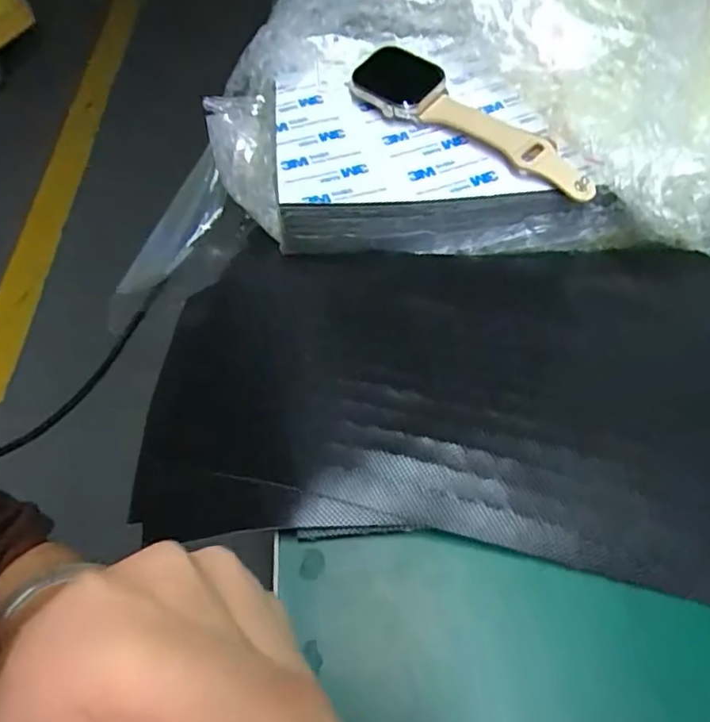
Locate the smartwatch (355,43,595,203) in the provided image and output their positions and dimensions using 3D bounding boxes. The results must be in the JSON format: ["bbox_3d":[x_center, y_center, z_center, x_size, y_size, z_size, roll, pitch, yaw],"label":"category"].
[{"bbox_3d":[0.055,-0.113,0.279,0.127,0.017,0.034,32,64,22],"label":"smartwatch"}]

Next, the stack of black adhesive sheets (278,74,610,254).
[{"bbox_3d":[0.036,-0.102,0.298,0.150,0.035,0.098,-2,57,2],"label":"stack of black adhesive sheets"}]

